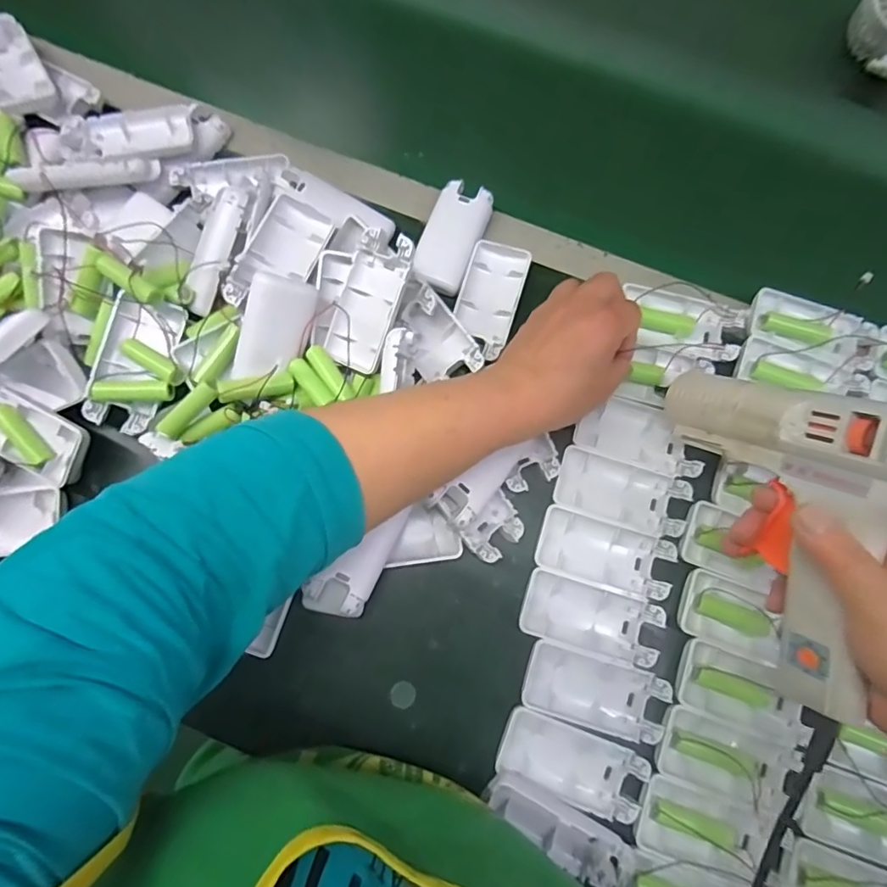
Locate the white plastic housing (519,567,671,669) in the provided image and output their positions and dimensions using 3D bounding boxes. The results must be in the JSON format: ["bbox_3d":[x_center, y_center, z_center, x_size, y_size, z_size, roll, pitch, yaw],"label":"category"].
[{"bbox_3d":[0.102,0.121,0.372,0.093,0.012,0.044,17,79,3],"label":"white plastic housing"}]

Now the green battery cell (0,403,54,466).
[{"bbox_3d":[-0.289,-0.004,0.368,0.017,0.015,0.048,-43,82,-8],"label":"green battery cell"}]

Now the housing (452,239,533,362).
[{"bbox_3d":[0.036,-0.113,0.424,0.045,0.021,0.090,18,79,3],"label":"housing"}]

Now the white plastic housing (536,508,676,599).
[{"bbox_3d":[0.114,0.079,0.381,0.093,0.014,0.045,17,79,3],"label":"white plastic housing"}]

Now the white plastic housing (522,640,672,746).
[{"bbox_3d":[0.101,0.166,0.360,0.092,0.011,0.043,17,79,3],"label":"white plastic housing"}]

